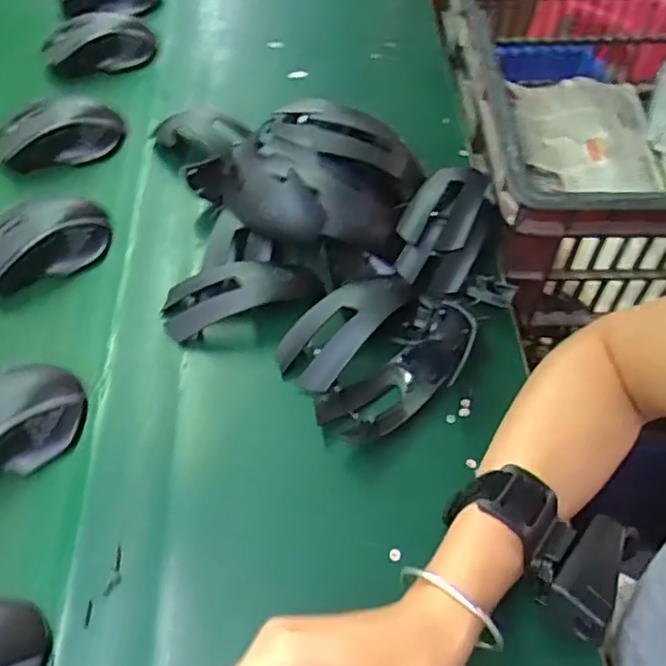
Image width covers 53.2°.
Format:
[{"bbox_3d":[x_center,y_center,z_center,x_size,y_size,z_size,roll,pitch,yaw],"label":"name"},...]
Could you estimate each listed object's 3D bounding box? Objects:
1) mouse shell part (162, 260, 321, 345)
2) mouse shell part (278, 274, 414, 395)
[{"bbox_3d":[-0.069,-0.030,0.496,0.115,0.036,0.048,-13,56,-10],"label":"mouse shell part"},{"bbox_3d":[0.012,-0.005,0.477,0.119,0.037,0.049,-42,63,-11],"label":"mouse shell part"}]

